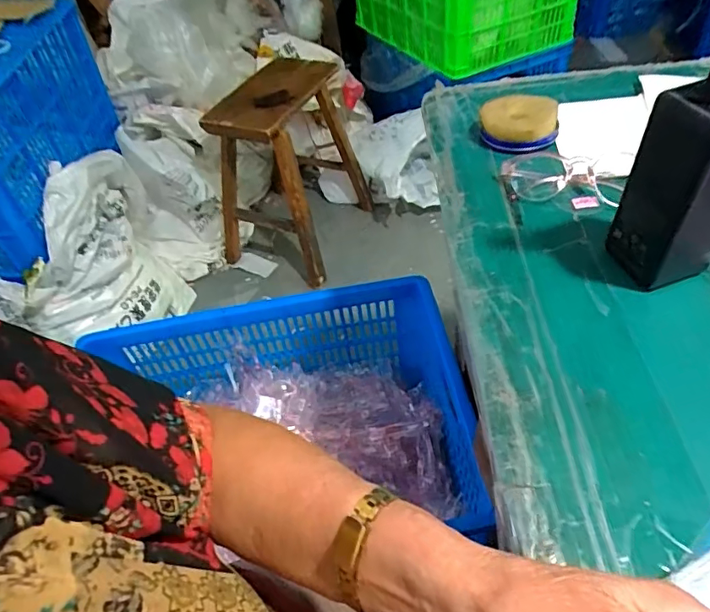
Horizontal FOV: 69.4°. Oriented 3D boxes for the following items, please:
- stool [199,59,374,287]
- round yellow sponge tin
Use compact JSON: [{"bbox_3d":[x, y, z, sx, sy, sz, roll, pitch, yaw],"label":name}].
[{"bbox_3d":[-0.183,-0.401,1.509,0.341,0.495,0.412,18,53,24],"label":"stool"},{"bbox_3d":[0.163,-0.179,0.508,0.071,0.030,0.075,3,49,8],"label":"round yellow sponge tin"}]

